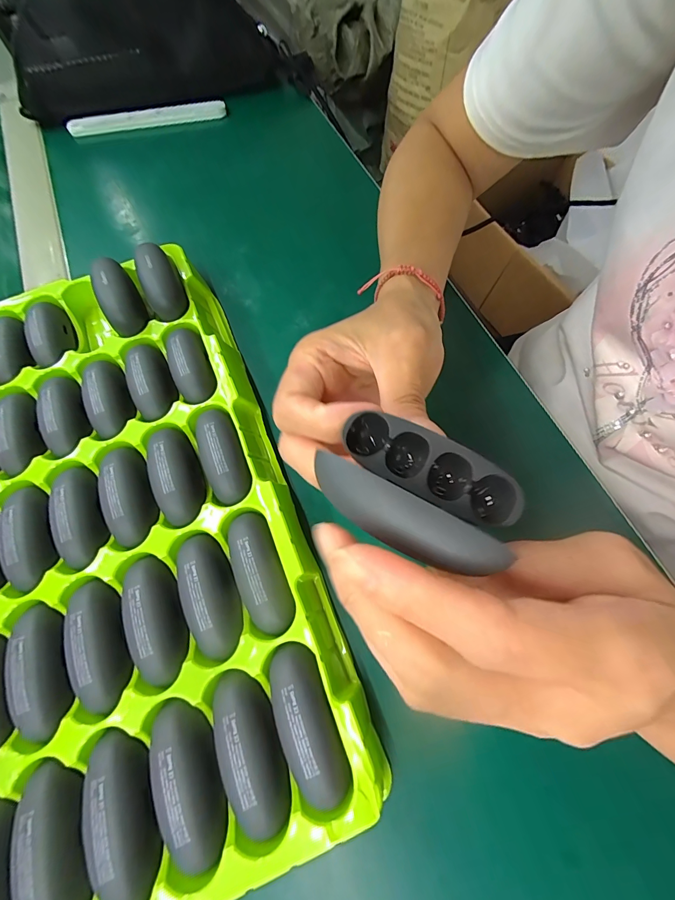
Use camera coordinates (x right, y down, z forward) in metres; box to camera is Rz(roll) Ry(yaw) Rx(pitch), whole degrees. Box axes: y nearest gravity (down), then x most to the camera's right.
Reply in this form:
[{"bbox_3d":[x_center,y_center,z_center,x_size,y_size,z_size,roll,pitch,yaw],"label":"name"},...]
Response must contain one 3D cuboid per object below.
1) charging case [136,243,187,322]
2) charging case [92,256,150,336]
[{"bbox_3d":[-0.131,-0.126,0.266,0.025,0.017,0.060,-19,89,-5],"label":"charging case"},{"bbox_3d":[-0.161,-0.114,0.264,0.027,0.019,0.063,-24,88,-7],"label":"charging case"}]

